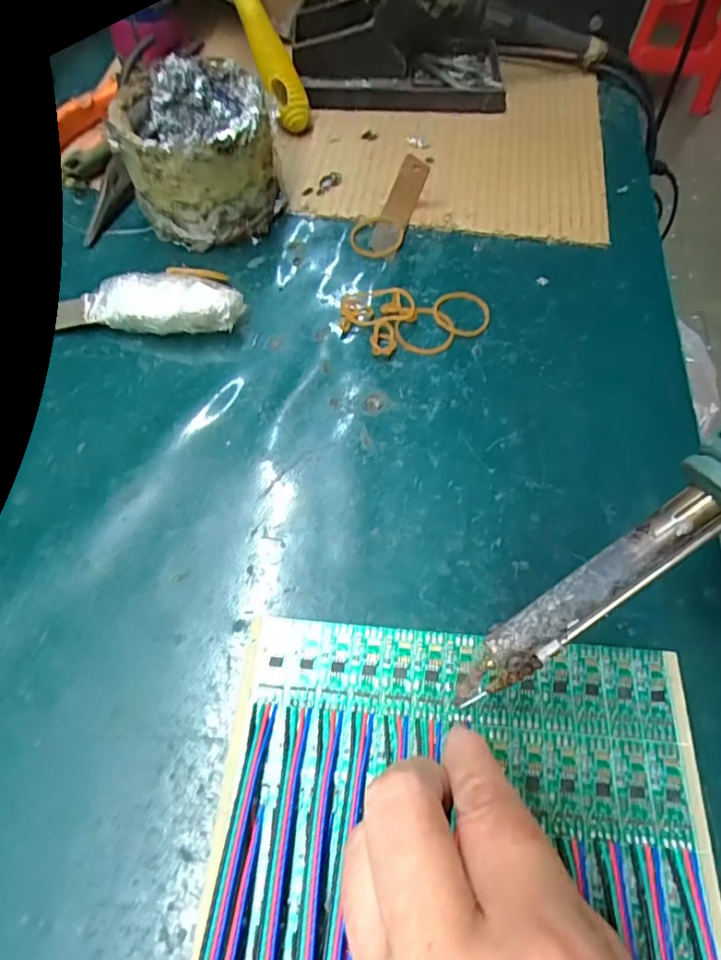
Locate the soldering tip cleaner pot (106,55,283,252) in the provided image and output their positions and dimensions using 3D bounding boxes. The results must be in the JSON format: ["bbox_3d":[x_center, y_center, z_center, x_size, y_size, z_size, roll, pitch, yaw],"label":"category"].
[{"bbox_3d":[-0.088,-0.189,0.312,0.075,0.077,0.077,0,61,0],"label":"soldering tip cleaner pot"}]

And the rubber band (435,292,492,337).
[{"bbox_3d":[0.056,-0.092,0.303,0.031,0.004,0.035,2,61,1],"label":"rubber band"}]

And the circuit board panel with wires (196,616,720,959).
[{"bbox_3d":[0.026,0.184,0.143,0.160,0.018,0.286,5,61,3],"label":"circuit board panel with wires"}]

